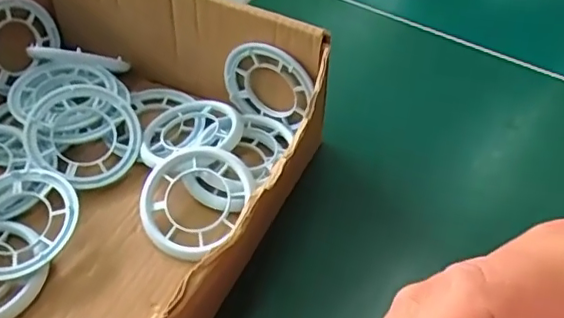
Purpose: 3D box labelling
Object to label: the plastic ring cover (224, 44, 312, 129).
[{"bbox_3d":[-0.008,-0.041,0.307,0.053,0.046,0.005,22,51,17],"label":"plastic ring cover"}]

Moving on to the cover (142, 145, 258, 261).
[{"bbox_3d":[-0.044,0.021,0.283,0.052,0.010,0.056,17,72,9],"label":"cover"}]

